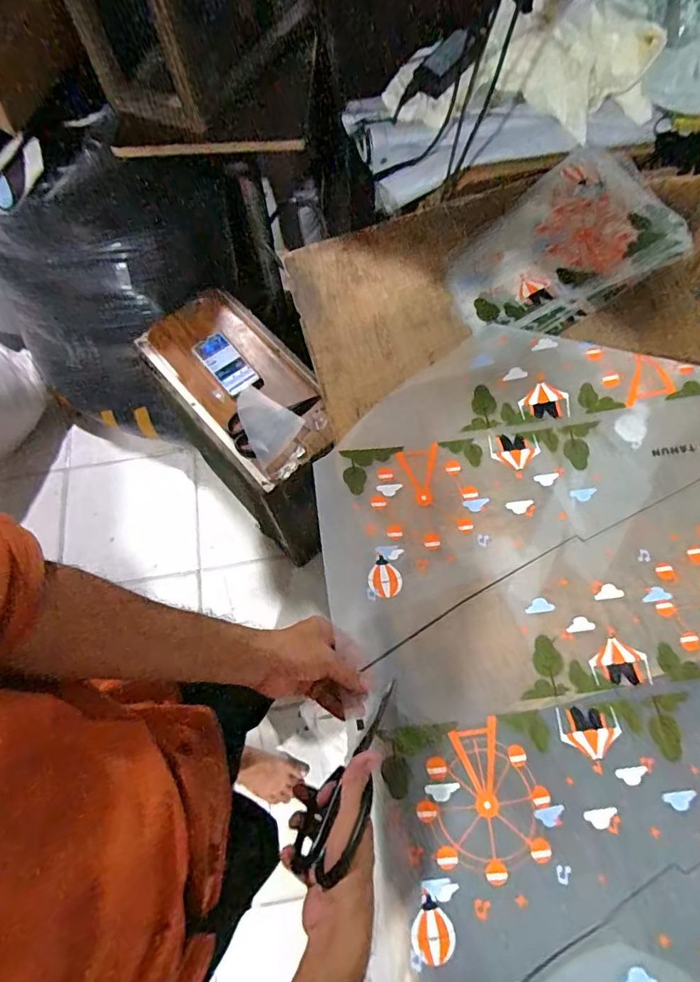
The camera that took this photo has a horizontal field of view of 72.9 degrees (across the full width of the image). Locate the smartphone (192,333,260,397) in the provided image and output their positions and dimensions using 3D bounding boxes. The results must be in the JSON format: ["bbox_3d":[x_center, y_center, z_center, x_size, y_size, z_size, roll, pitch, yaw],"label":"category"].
[{"bbox_3d":[-0.253,-0.262,0.971,0.078,0.016,0.155,-39,71,-15],"label":"smartphone"}]

